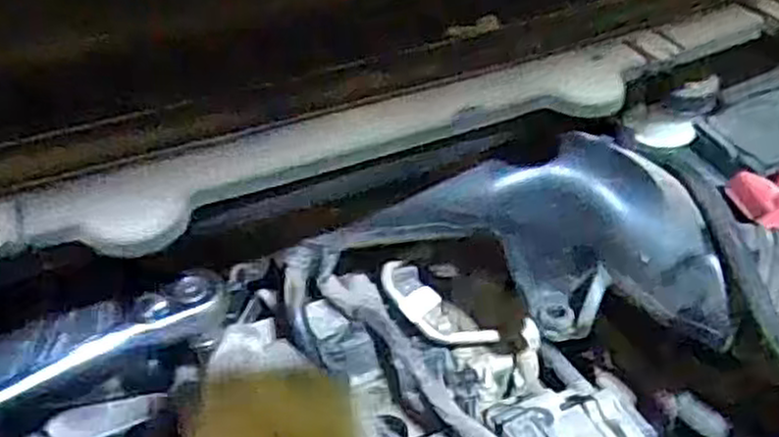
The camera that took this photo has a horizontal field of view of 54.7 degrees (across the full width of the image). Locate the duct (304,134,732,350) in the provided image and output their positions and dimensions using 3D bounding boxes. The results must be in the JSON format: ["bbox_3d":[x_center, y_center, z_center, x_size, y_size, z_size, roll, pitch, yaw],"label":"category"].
[{"bbox_3d":[0.087,0.008,0.453,0.234,0.080,0.087,13,46,10],"label":"duct"}]

